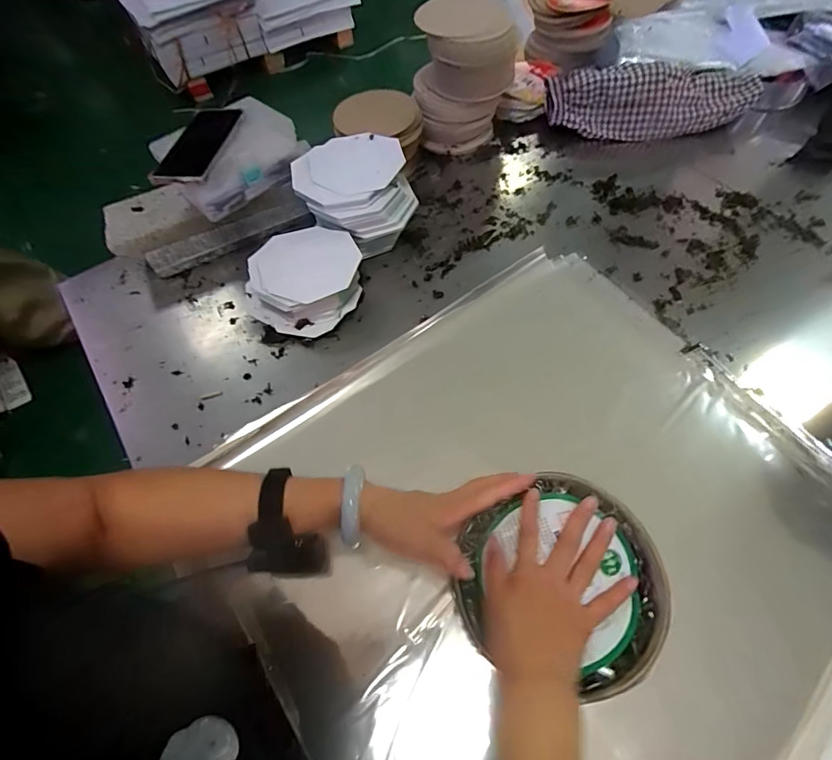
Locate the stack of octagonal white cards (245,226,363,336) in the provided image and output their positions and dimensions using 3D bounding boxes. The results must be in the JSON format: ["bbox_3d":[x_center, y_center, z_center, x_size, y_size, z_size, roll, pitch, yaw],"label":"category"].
[{"bbox_3d":[-0.164,-0.150,0.655,0.165,0.067,0.162,30,67,20],"label":"stack of octagonal white cards"}]

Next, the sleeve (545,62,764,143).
[{"bbox_3d":[0.428,-0.506,0.808,0.367,0.089,0.079,2,60,6],"label":"sleeve"}]

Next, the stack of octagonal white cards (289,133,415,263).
[{"bbox_3d":[-0.093,-0.282,0.695,0.169,0.109,0.159,-19,60,-6],"label":"stack of octagonal white cards"}]

